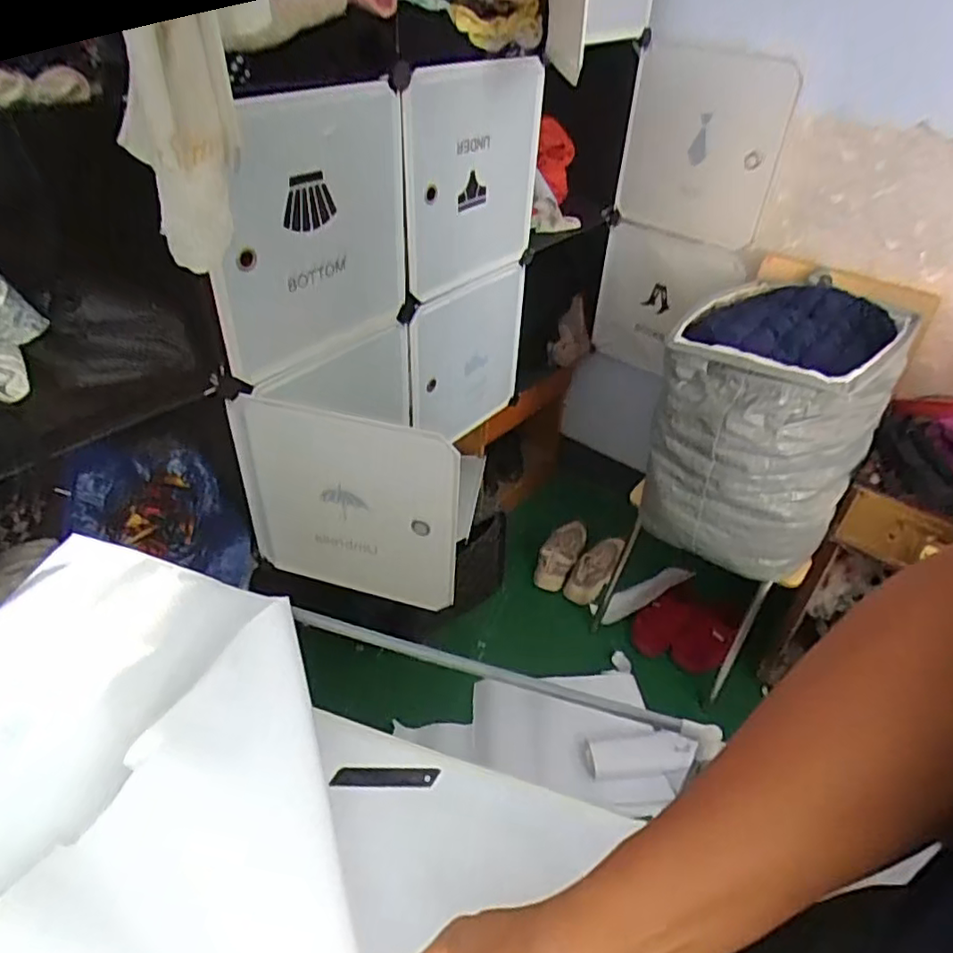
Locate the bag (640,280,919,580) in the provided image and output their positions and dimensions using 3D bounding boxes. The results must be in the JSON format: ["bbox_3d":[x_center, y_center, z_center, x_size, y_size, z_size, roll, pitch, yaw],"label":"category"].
[{"bbox_3d":[0.587,-0.120,1.278,0.348,0.401,0.475,25,44,26],"label":"bag"}]

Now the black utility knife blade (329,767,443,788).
[{"bbox_3d":[-0.087,0.284,0.600,0.098,0.006,0.020,-1,37,4],"label":"black utility knife blade"}]

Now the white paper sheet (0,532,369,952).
[{"bbox_3d":[-0.205,0.203,0.430,0.473,0.041,0.283,18,41,19],"label":"white paper sheet"}]

